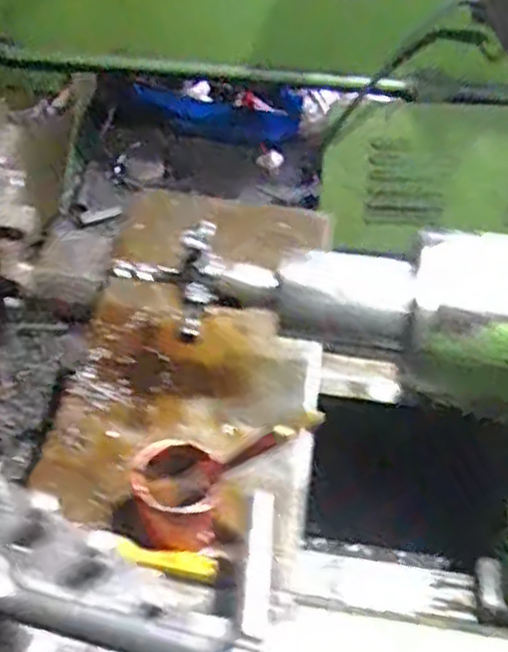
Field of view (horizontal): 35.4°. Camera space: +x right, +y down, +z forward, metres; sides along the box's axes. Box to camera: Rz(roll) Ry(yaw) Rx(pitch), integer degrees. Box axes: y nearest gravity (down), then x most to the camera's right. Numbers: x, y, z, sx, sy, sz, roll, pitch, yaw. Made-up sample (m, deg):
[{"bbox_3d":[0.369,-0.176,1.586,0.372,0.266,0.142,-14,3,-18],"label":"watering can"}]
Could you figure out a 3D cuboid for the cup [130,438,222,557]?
[{"bbox_3d":[-0.056,0.128,0.589,0.059,0.067,0.060,2,48,-3],"label":"cup"}]

